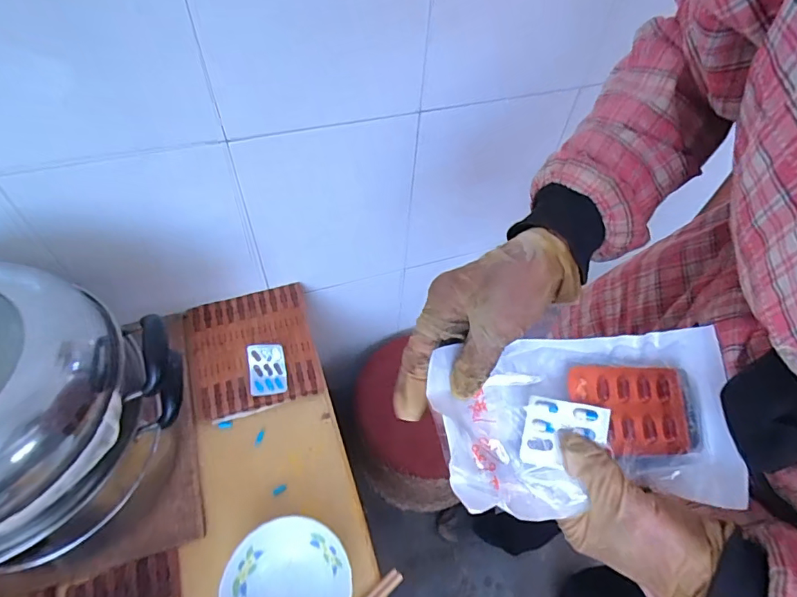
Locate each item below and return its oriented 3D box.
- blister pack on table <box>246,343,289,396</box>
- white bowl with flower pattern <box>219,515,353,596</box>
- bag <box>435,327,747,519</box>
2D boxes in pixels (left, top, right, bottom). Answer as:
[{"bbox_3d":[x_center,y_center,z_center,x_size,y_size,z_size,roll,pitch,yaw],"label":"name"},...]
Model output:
[{"bbox_3d":[-0.195,0.104,0.702,0.054,0.008,0.074,-6,88,-11],"label":"blister pack on table"},{"bbox_3d":[-0.128,0.340,0.547,0.141,0.048,0.144,2,53,-2],"label":"white bowl with flower pattern"},{"bbox_3d":[0.126,0.081,0.312,0.197,0.022,0.110,-3,73,-6],"label":"bag"}]

